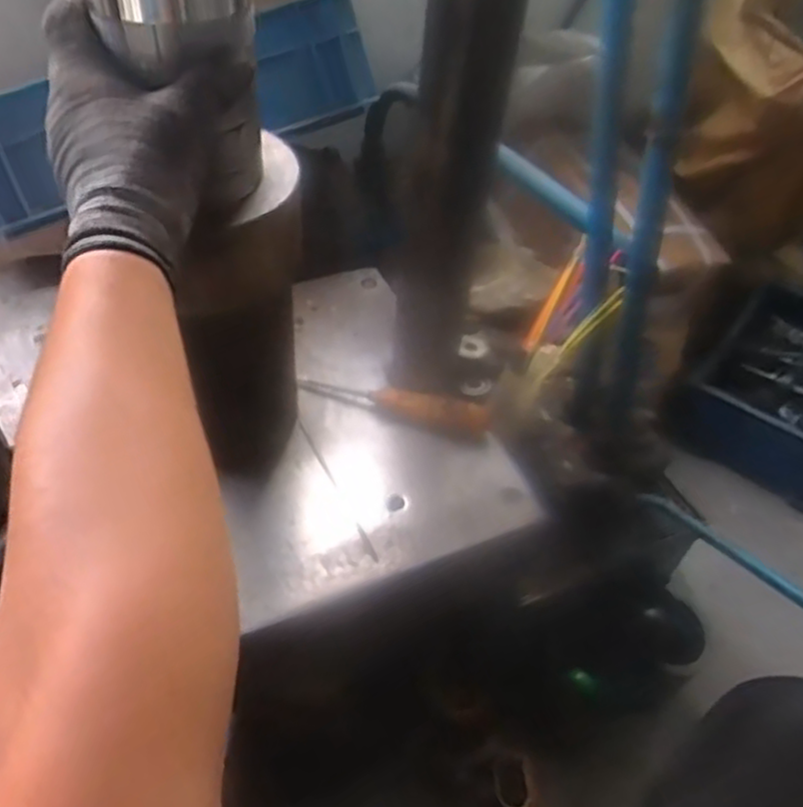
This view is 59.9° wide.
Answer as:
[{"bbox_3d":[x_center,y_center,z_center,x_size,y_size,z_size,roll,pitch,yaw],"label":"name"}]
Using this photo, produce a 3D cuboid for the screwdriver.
[{"bbox_3d":[-0.006,-0.003,0.677,0.187,0.036,0.026,16,48,9],"label":"screwdriver"}]

